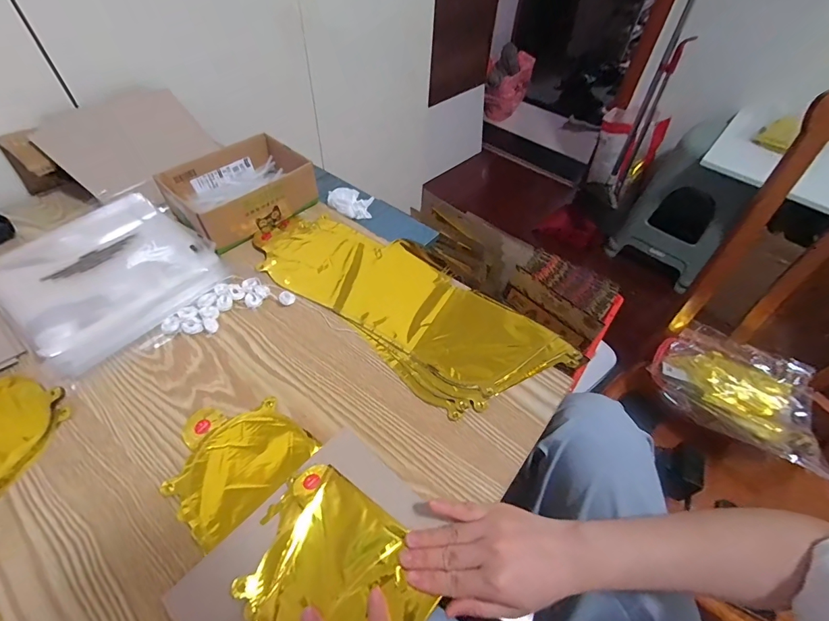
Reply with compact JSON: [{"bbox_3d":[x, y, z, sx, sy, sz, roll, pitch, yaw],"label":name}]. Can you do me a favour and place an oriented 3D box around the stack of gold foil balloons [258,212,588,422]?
[{"bbox_3d":[-0.020,-0.024,0.515,0.407,0.012,0.176,35,58,22],"label":"stack of gold foil balloons"}]

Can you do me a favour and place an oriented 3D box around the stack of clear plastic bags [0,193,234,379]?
[{"bbox_3d":[-0.405,-0.057,0.523,0.264,0.020,0.219,35,58,22],"label":"stack of clear plastic bags"}]

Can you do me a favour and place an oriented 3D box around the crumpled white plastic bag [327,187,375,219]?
[{"bbox_3d":[-0.098,-0.179,0.647,0.062,0.031,0.070,33,57,21],"label":"crumpled white plastic bag"}]

